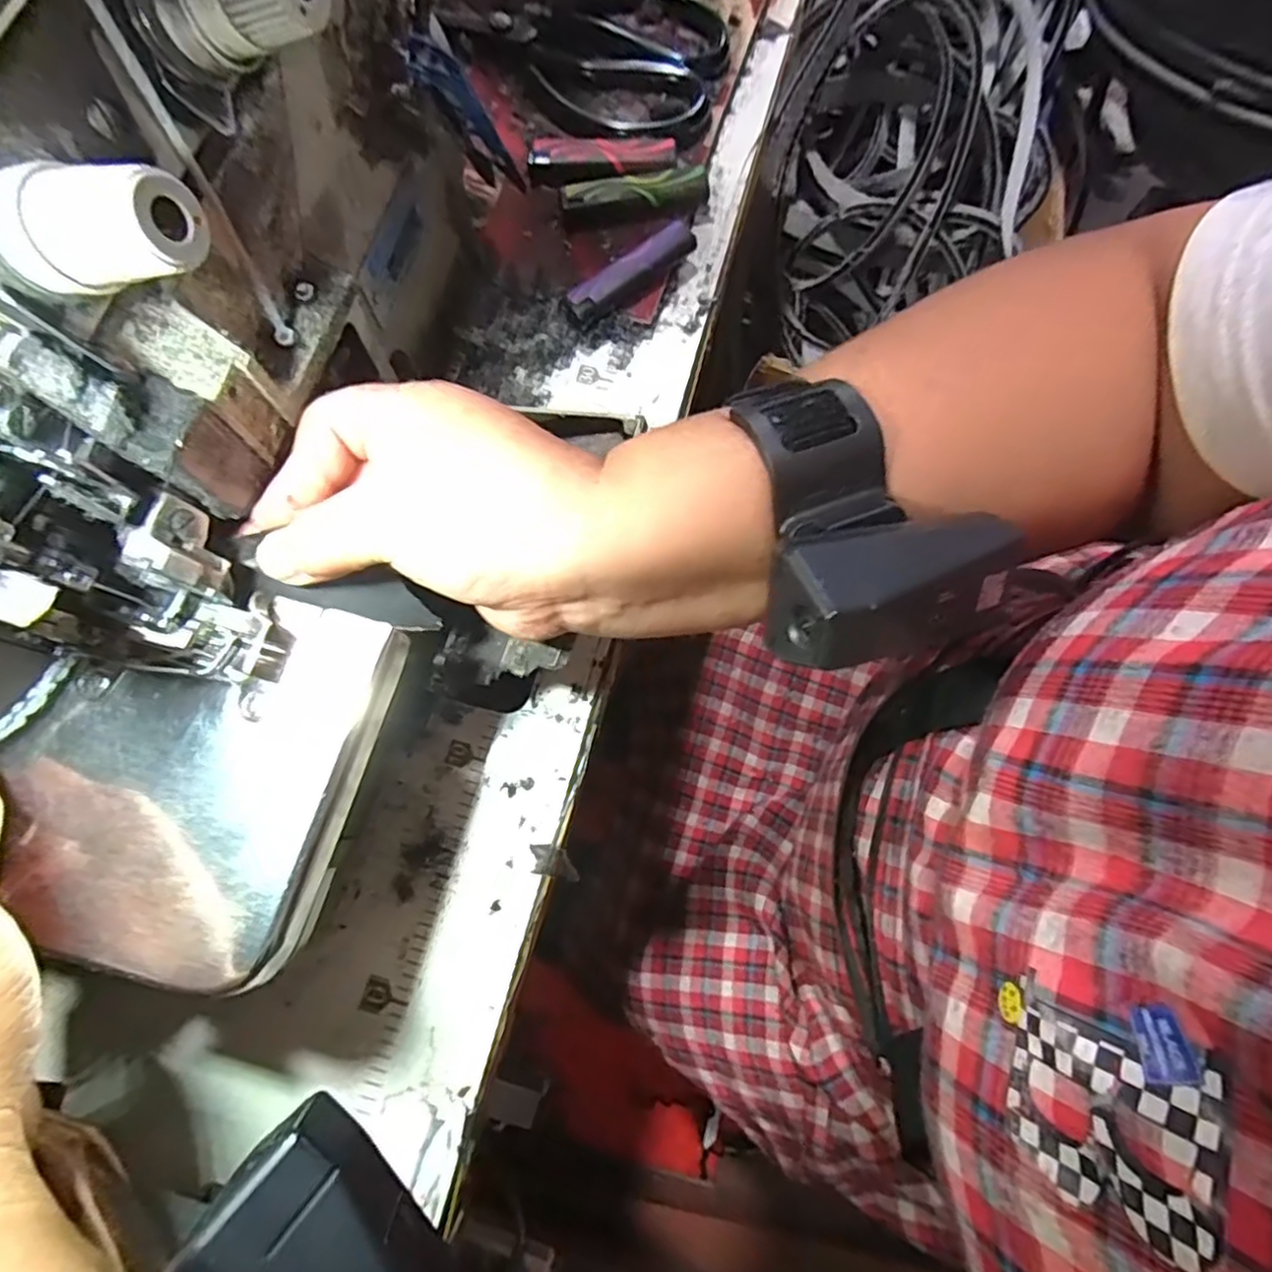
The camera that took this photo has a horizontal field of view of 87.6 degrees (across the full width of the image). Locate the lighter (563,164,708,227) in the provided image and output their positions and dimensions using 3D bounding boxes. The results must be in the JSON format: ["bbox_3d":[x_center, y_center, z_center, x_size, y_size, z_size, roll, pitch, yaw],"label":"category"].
[{"bbox_3d":[-0.001,-0.235,0.355,0.079,0.013,0.022,-7,76,-2],"label":"lighter"}]

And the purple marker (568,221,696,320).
[{"bbox_3d":[-0.001,-0.185,0.340,0.075,0.016,0.016,-37,78,-9],"label":"purple marker"}]

